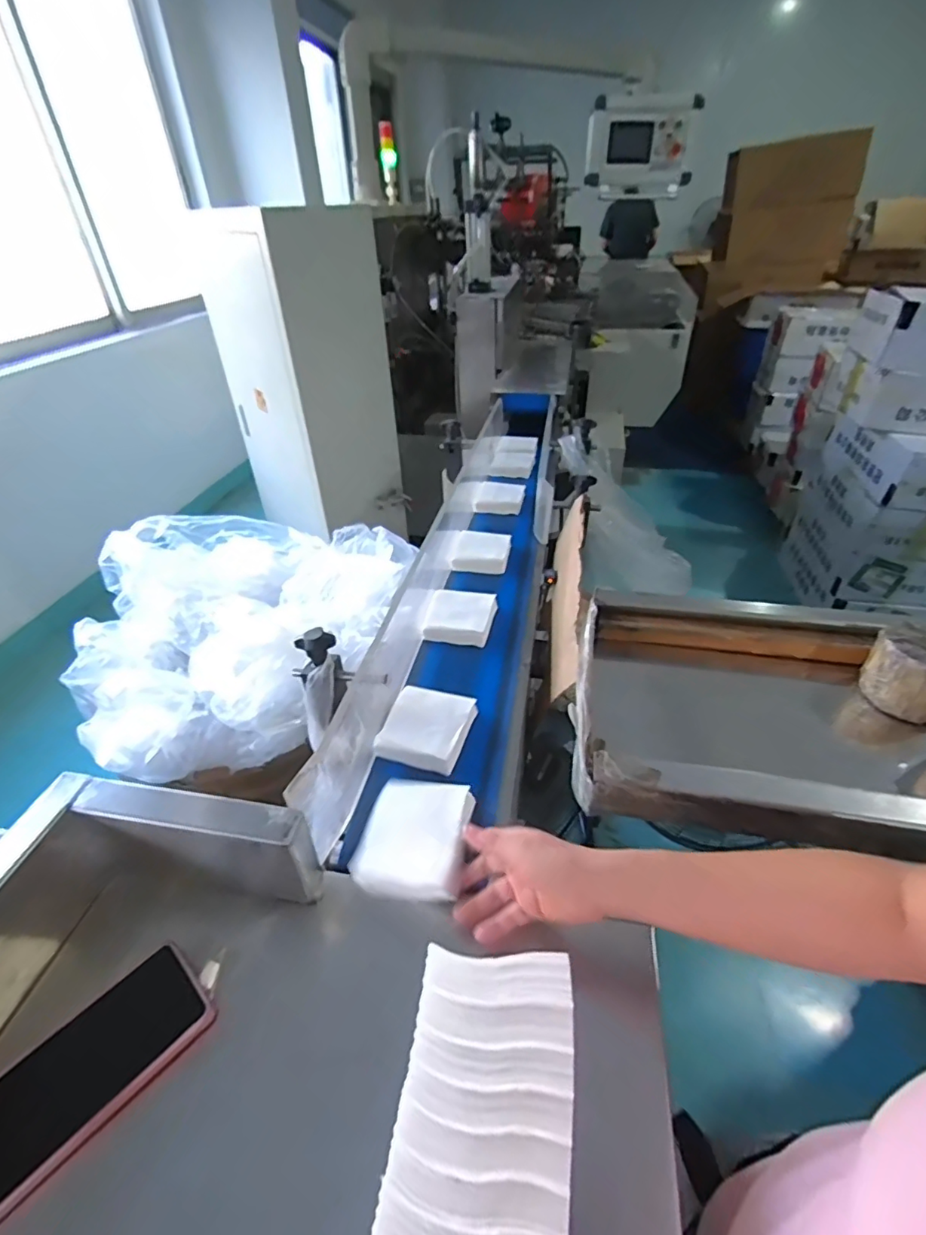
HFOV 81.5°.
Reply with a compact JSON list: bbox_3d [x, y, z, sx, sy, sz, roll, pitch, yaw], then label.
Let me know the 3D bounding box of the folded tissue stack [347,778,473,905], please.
[{"bbox_3d":[-0.046,0.205,0.509,0.099,0.027,0.103,6,39,10],"label":"folded tissue stack"}]

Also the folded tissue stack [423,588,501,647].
[{"bbox_3d":[-0.003,-0.004,0.811,0.102,0.033,0.107,5,39,9],"label":"folded tissue stack"}]

